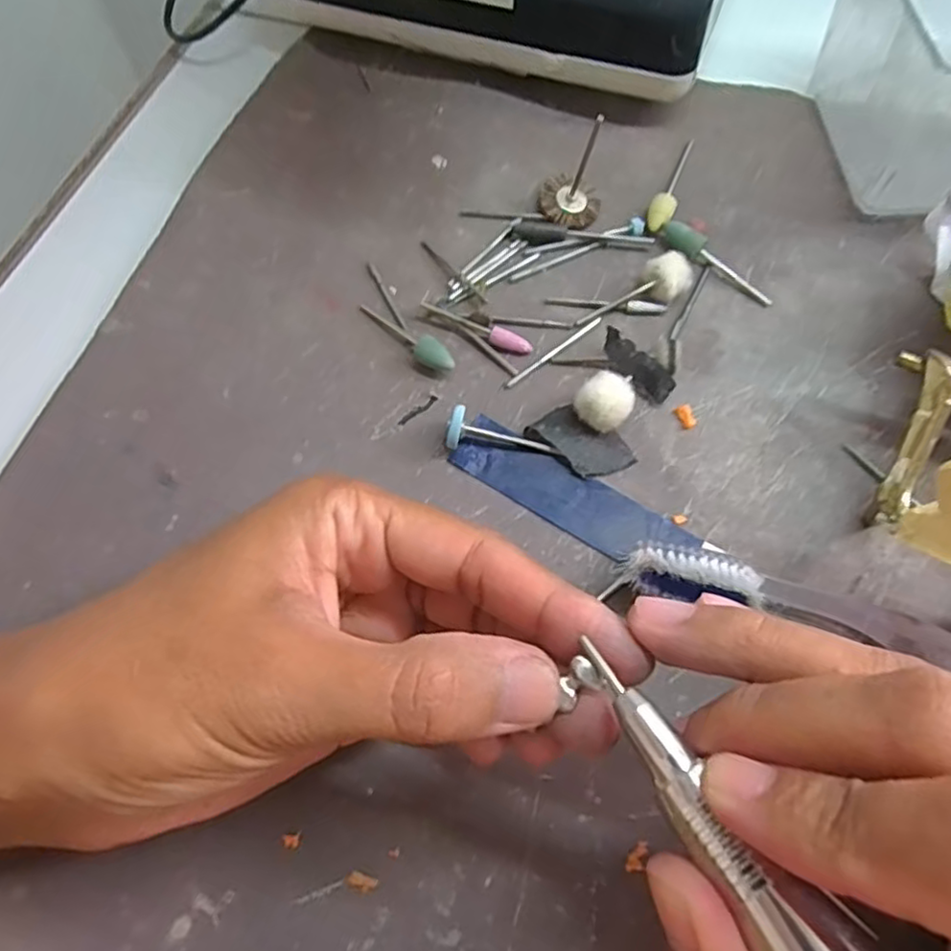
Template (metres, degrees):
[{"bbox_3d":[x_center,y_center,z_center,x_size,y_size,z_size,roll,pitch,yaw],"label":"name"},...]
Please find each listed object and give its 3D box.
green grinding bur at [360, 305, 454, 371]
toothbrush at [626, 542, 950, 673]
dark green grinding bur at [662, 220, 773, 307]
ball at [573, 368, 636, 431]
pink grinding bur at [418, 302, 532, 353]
[{"bbox_3d":[-0.025,-0.052,0.239,0.009,0.009,0.045,-40,71,-14],"label":"green grinding bur"},{"bbox_3d":[0.134,0.050,0.182,0.184,0.021,0.021,15,68,9],"label":"toothbrush"},{"bbox_3d":[0.091,-0.080,0.249,0.047,0.008,0.011,38,73,3],"label":"dark green grinding bur"},{"bbox_3d":[0.043,-0.024,0.219,0.018,0.016,0.015,26,70,13],"label":"ball"},{"bbox_3d":[0.000,-0.054,0.241,0.043,0.005,0.007,25,70,13],"label":"pink grinding bur"}]

